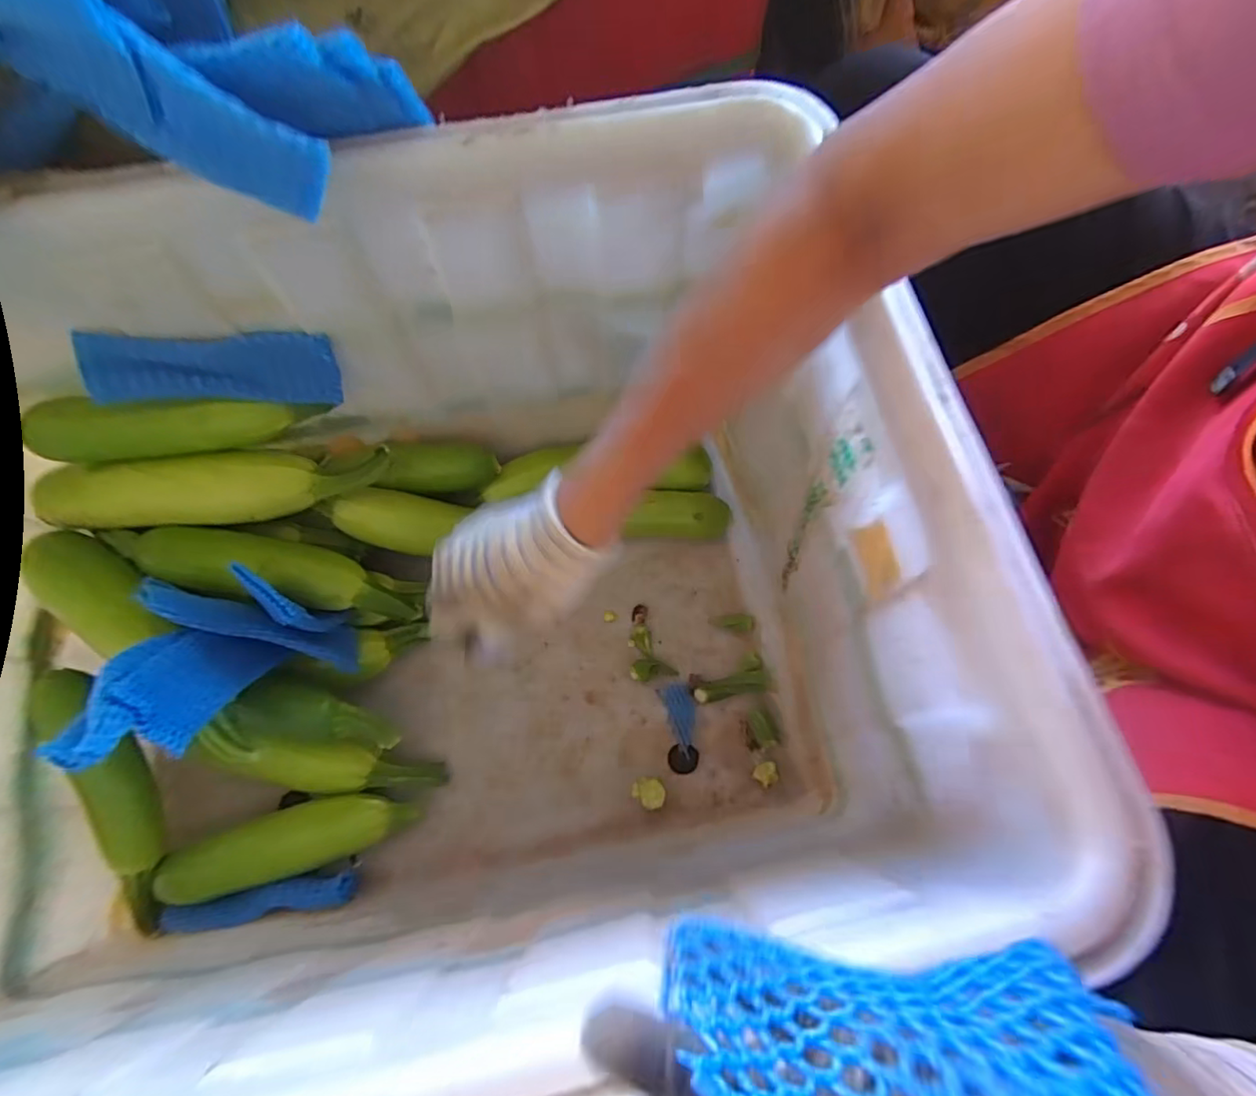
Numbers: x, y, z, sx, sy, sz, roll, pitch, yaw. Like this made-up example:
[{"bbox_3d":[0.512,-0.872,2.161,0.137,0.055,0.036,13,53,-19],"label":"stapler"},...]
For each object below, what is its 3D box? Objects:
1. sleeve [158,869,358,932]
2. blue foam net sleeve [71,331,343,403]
[{"bbox_3d":[-0.322,0.307,0.523,0.168,0.024,0.029,-9,71,-3],"label":"sleeve"},{"bbox_3d":[-0.314,-0.139,0.468,0.165,0.053,0.019,-7,28,-23],"label":"blue foam net sleeve"}]

